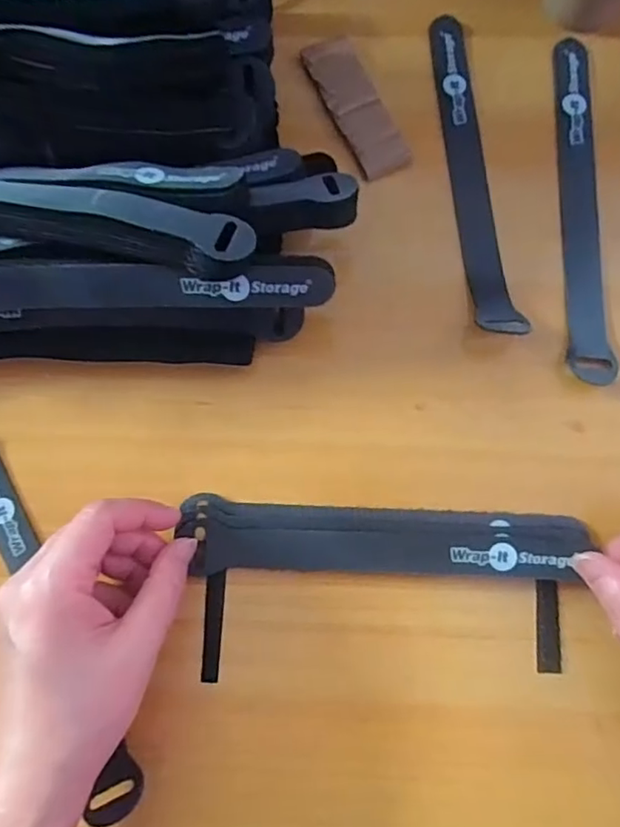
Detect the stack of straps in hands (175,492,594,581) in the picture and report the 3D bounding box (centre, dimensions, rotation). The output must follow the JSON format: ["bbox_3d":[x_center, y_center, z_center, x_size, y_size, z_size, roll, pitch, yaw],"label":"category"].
[{"bbox_3d":[0.034,0.063,0.284,0.191,0.012,0.033,1,78,4],"label":"stack of straps in hands"}]

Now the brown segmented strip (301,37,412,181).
[{"bbox_3d":[0.026,-0.181,0.338,0.032,0.005,0.097,-21,79,-4],"label":"brown segmented strip"}]

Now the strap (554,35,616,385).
[{"bbox_3d":[0.150,-0.118,0.321,0.023,0.006,0.210,2,78,0],"label":"strap"}]

